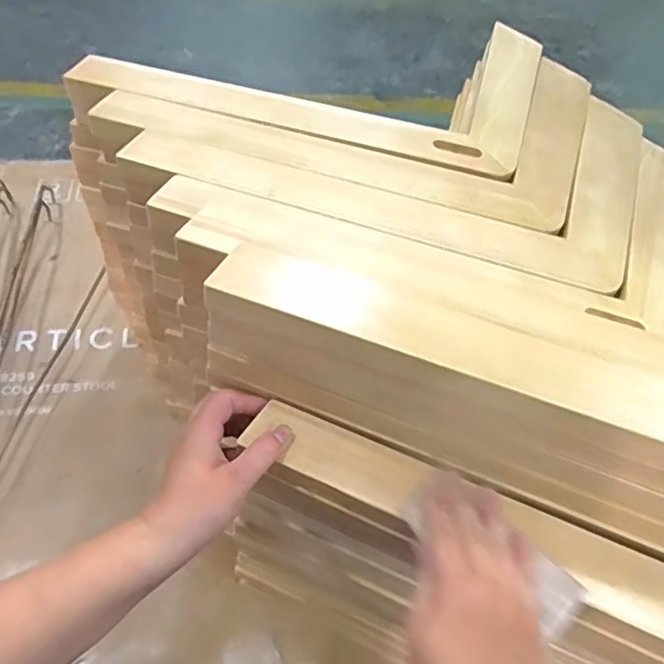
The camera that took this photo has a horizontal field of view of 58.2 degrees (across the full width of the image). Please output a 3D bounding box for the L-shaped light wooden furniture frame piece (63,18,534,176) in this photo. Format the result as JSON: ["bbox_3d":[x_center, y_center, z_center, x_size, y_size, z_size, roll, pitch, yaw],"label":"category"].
[{"bbox_3d":[-0.004,-0.291,0.651,0.475,0.037,0.285,11,52,-1],"label":"L-shaped light wooden furniture frame piece"}]

